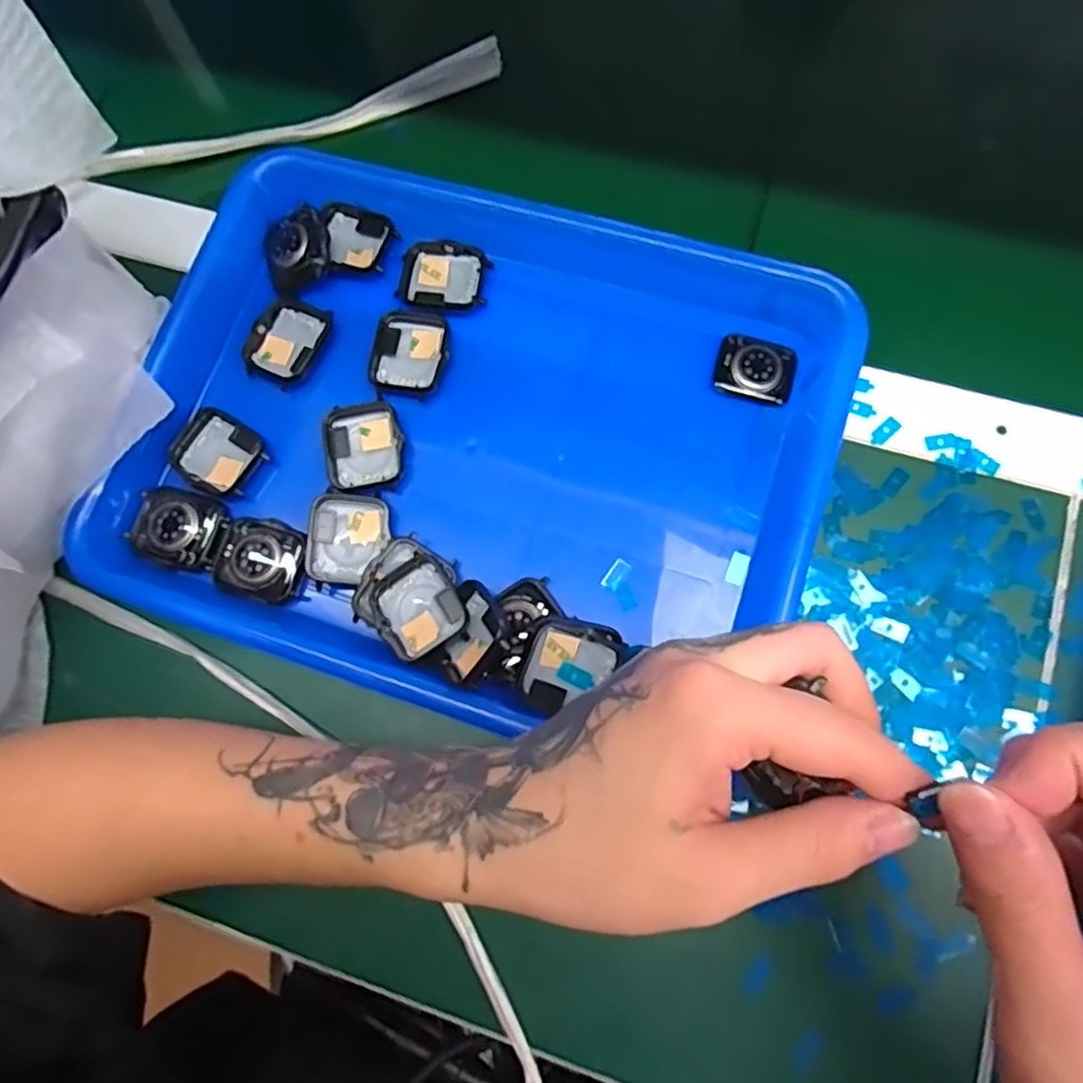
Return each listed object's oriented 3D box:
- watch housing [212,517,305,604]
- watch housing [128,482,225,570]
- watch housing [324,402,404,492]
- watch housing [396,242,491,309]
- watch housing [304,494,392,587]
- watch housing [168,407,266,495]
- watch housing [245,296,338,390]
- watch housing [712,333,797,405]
[{"bbox_3d":[-0.136,0.009,0.324,0.043,0.011,0.037,18,79,8],"label":"watch housing"},{"bbox_3d":[-0.181,-0.008,0.331,0.044,0.009,0.038,20,79,9],"label":"watch housing"},{"bbox_3d":[-0.089,-0.047,0.332,0.037,0.008,0.045,-7,76,3],"label":"watch housing"},{"bbox_3d":[-0.051,-0.141,0.351,0.045,0.007,0.035,14,78,7],"label":"watch housing"},{"bbox_3d":[-0.093,-0.002,0.321,0.034,0.012,0.043,6,77,6],"label":"watch housing"},{"bbox_3d":[-0.163,-0.043,0.339,0.046,0.014,0.038,31,81,10],"label":"watch housing"},{"bbox_3d":[-0.133,-0.104,0.348,0.036,0.010,0.045,24,80,9],"label":"watch housing"},{"bbox_3d":[0.107,-0.086,0.331,0.038,0.010,0.029,16,90,5],"label":"watch housing"}]

